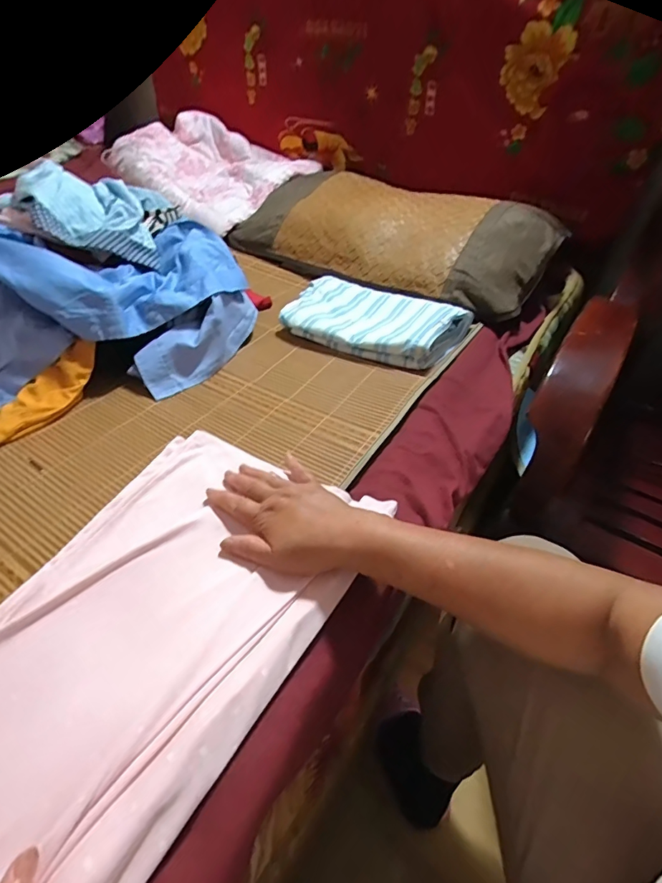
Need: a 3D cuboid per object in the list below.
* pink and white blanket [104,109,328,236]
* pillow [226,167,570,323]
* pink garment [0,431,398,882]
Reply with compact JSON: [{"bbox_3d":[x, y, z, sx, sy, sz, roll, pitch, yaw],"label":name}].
[{"bbox_3d":[-0.312,-0.705,1.194,0.449,0.128,0.353,30,49,24],"label":"pink and white blanket"},{"bbox_3d":[0.123,-0.449,0.980,0.654,0.131,0.339,29,48,23],"label":"pillow"},{"bbox_3d":[-0.192,0.206,0.323,0.250,0.036,0.617,20,43,16],"label":"pink garment"}]

